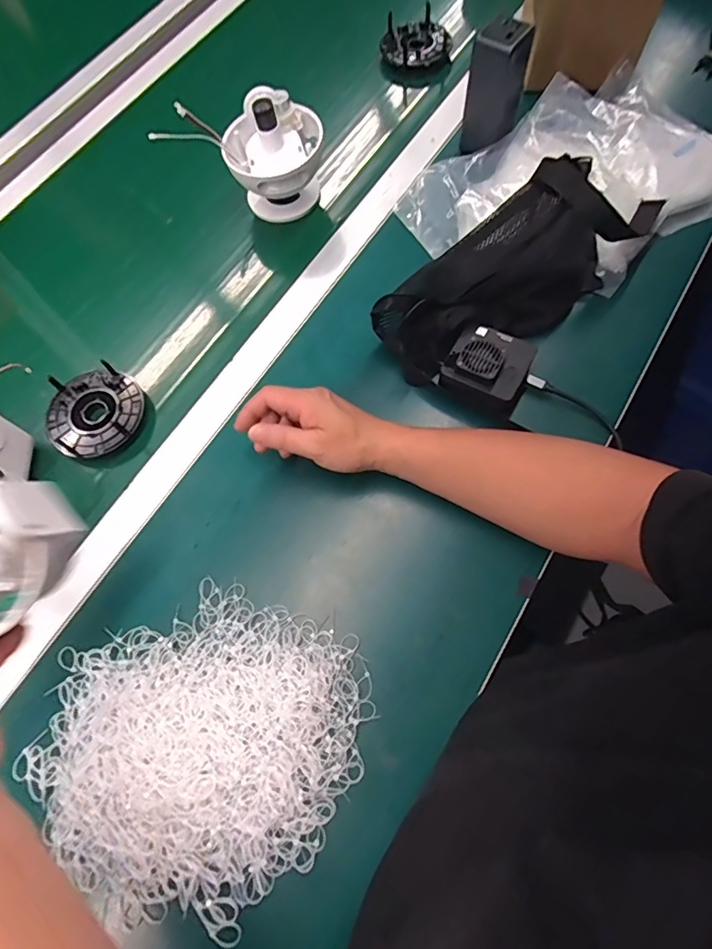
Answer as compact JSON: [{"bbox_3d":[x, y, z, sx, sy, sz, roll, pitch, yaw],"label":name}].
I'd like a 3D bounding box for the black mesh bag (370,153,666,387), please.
[{"bbox_3d":[0.157,-0.206,0.526,0.277,0.118,0.113,-36,71,-11],"label":"black mesh bag"}]

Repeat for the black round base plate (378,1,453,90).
[{"bbox_3d":[0.079,-0.579,0.689,0.093,0.050,0.102,-19,69,-5],"label":"black round base plate"}]

